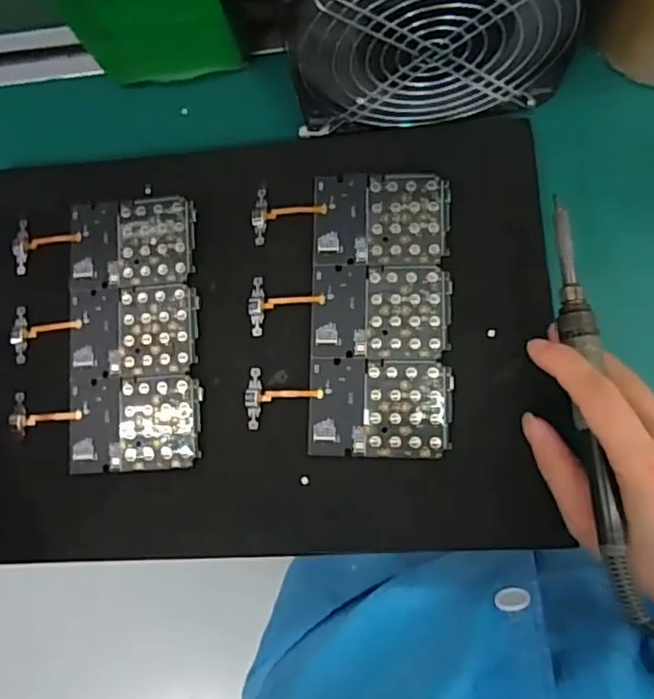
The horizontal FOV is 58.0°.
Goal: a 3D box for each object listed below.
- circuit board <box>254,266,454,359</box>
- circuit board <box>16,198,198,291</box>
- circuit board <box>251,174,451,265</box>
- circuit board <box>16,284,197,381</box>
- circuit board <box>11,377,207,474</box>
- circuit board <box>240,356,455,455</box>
[{"bbox_3d":[0.013,-0.022,0.345,0.115,0.004,0.054,1,84,7],"label":"circuit board"},{"bbox_3d":[-0.139,-0.066,0.367,0.115,0.004,0.055,-3,83,6],"label":"circuit board"},{"bbox_3d":[0.014,-0.078,0.352,0.115,0.004,0.055,1,84,7],"label":"circuit board"},{"bbox_3d":[-0.136,-0.010,0.359,0.114,0.004,0.056,-2,84,6],"label":"circuit board"},{"bbox_3d":[-0.133,0.045,0.352,0.115,0.004,0.055,-2,83,6],"label":"circuit board"},{"bbox_3d":[0.012,0.033,0.338,0.114,0.004,0.054,1,84,7],"label":"circuit board"}]

